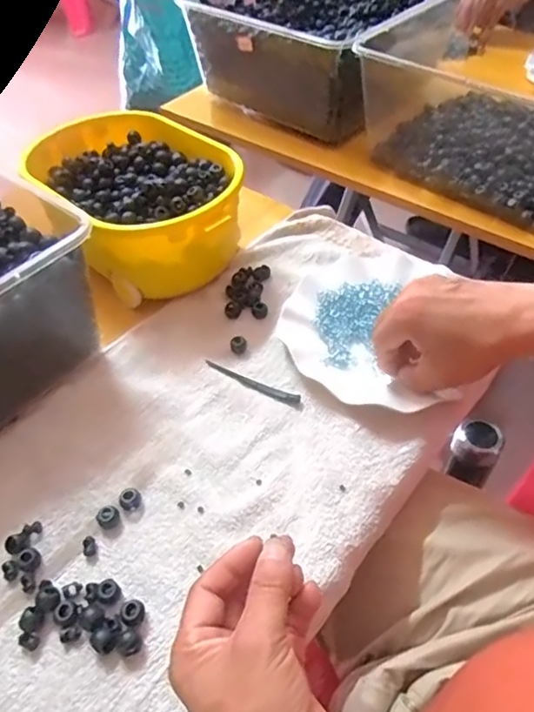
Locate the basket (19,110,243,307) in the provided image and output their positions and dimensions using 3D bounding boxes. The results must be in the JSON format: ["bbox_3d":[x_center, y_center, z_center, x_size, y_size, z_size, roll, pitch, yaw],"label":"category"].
[{"bbox_3d":[-0.122,-0.155,0.575,0.154,0.104,0.232,-27,52,-19],"label":"basket"}]

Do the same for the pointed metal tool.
[{"bbox_3d":[-0.013,0.023,0.478,0.091,0.007,0.010,20,53,20],"label":"pointed metal tool"}]

